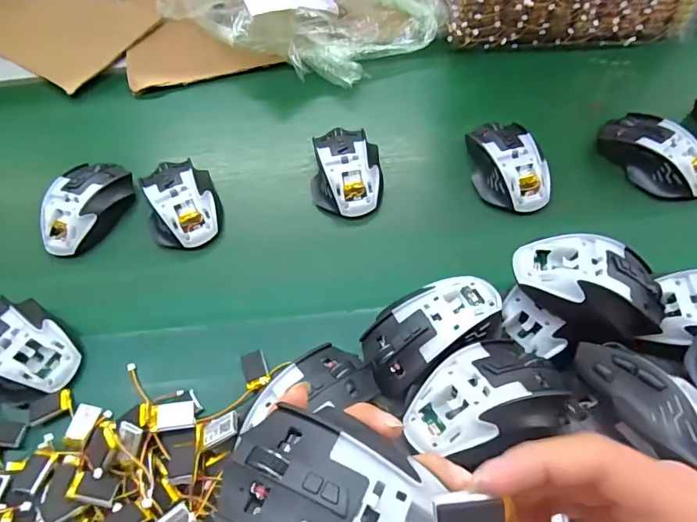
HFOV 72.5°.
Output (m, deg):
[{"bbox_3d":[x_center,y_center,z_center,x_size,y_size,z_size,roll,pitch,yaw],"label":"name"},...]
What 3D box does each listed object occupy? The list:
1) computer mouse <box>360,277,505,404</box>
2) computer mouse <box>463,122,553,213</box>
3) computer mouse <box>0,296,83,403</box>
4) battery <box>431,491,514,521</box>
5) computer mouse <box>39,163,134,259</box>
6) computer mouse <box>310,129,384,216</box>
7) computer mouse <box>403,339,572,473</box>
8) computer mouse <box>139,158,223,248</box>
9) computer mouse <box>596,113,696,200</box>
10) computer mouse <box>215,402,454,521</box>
[{"bbox_3d":[0.066,0.053,0.376,0.110,0.039,0.065,-28,57,-12],"label":"computer mouse"},{"bbox_3d":[0.164,-0.098,0.493,0.066,0.043,0.107,-17,56,-5],"label":"computer mouse"},{"bbox_3d":[-0.287,0.076,0.412,0.105,0.037,0.074,26,63,22],"label":"computer mouse"},{"bbox_3d":[0.047,0.098,0.181,0.030,0.006,0.019,-3,86,-3],"label":"battery"},{"bbox_3d":[-0.280,-0.060,0.506,0.066,0.037,0.113,15,59,16],"label":"computer mouse"},{"bbox_3d":[-0.002,-0.097,0.507,0.073,0.041,0.104,-6,56,2],"label":"computer mouse"},{"bbox_3d":[0.094,0.092,0.323,0.119,0.036,0.071,-20,56,-7],"label":"computer mouse"},{"bbox_3d":[-0.177,-0.060,0.498,0.077,0.038,0.100,-17,56,-5],"label":"computer mouse"},{"bbox_3d":[0.317,-0.111,0.488,0.059,0.040,0.111,-31,58,-14],"label":"computer mouse"},{"bbox_3d":[0.000,0.107,0.204,0.114,0.031,0.065,30,64,21],"label":"computer mouse"}]

